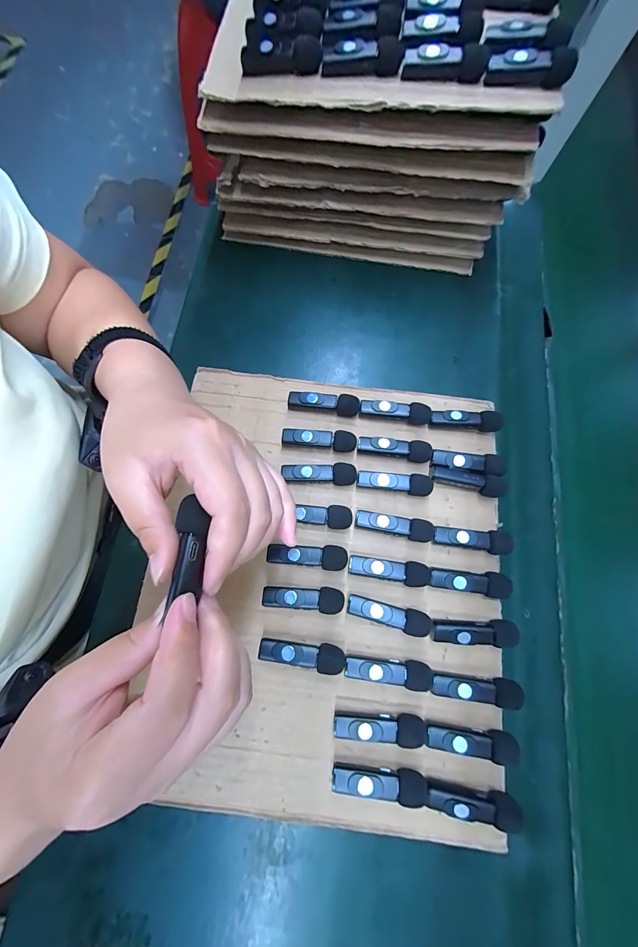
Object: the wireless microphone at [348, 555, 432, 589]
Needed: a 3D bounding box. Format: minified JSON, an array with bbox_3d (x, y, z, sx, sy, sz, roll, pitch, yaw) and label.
[{"bbox_3d":[0.057,0.080,0.271,0.066,0.014,0.019,10,76,-2],"label":"wireless microphone"}]

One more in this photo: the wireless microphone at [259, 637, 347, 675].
[{"bbox_3d":[-0.013,0.139,0.255,0.064,0.015,0.019,11,76,-2],"label":"wireless microphone"}]

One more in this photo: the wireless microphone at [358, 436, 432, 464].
[{"bbox_3d":[0.068,-0.022,0.300,0.065,0.018,0.016,12,75,-1],"label":"wireless microphone"}]

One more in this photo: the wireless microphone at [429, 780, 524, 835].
[{"bbox_3d":[0.105,0.229,0.229,0.059,0.019,0.017,9,76,-2],"label":"wireless microphone"}]

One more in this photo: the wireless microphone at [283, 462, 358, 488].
[{"bbox_3d":[0.000,0.002,0.292,0.064,0.016,0.018,0,76,-4],"label":"wireless microphone"}]

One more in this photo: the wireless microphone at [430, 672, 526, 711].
[{"bbox_3d":[0.117,0.161,0.250,0.064,0.017,0.018,10,76,-2],"label":"wireless microphone"}]

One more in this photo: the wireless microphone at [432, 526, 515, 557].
[{"bbox_3d":[0.128,0.055,0.278,0.064,0.017,0.019,12,75,-1],"label":"wireless microphone"}]

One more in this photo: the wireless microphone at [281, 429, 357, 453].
[{"bbox_3d":[0.000,-0.030,0.300,0.065,0.017,0.016,8,76,-2],"label":"wireless microphone"}]

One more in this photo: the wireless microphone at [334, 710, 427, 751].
[{"bbox_3d":[0.044,0.186,0.242,0.066,0.016,0.018,5,76,-3],"label":"wireless microphone"}]

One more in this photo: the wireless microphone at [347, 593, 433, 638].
[{"bbox_3d":[0.055,0.113,0.262,0.064,0.017,0.018,14,75,-1],"label":"wireless microphone"}]

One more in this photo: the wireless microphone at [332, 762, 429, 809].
[{"bbox_3d":[0.043,0.217,0.232,0.065,0.017,0.018,9,75,0],"label":"wireless microphone"}]

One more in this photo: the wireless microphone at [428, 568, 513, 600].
[{"bbox_3d":[0.121,0.088,0.270,0.063,0.016,0.019,10,76,-2],"label":"wireless microphone"}]

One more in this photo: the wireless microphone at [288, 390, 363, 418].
[{"bbox_3d":[0.005,-0.066,0.310,0.066,0.017,0.016,8,76,-2],"label":"wireless microphone"}]

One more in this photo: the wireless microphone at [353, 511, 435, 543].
[{"bbox_3d":[0.063,0.045,0.280,0.064,0.015,0.017,13,75,-1],"label":"wireless microphone"}]

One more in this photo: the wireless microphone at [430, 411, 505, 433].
[{"bbox_3d":[0.135,-0.050,0.304,0.061,0.014,0.015,9,76,-2],"label":"wireless microphone"}]

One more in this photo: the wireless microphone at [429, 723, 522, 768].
[{"bbox_3d":[0.110,0.194,0.242,0.063,0.019,0.019,12,75,-1],"label":"wireless microphone"}]

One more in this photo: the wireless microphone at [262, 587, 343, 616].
[{"bbox_3d":[-0.013,0.100,0.265,0.063,0.016,0.019,8,76,-2],"label":"wireless microphone"}]

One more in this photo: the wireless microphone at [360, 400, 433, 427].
[{"bbox_3d":[0.071,-0.057,0.310,0.065,0.017,0.016,10,76,-2],"label":"wireless microphone"}]

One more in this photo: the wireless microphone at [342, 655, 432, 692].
[{"bbox_3d":[0.053,0.150,0.252,0.065,0.017,0.019,9,76,-2],"label":"wireless microphone"}]

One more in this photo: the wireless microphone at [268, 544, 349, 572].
[{"bbox_3d":[-0.010,0.069,0.274,0.064,0.015,0.019,5,76,-3],"label":"wireless microphone"}]

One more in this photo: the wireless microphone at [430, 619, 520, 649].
[{"bbox_3d":[0.120,0.124,0.259,0.064,0.018,0.019,3,76,-4],"label":"wireless microphone"}]

